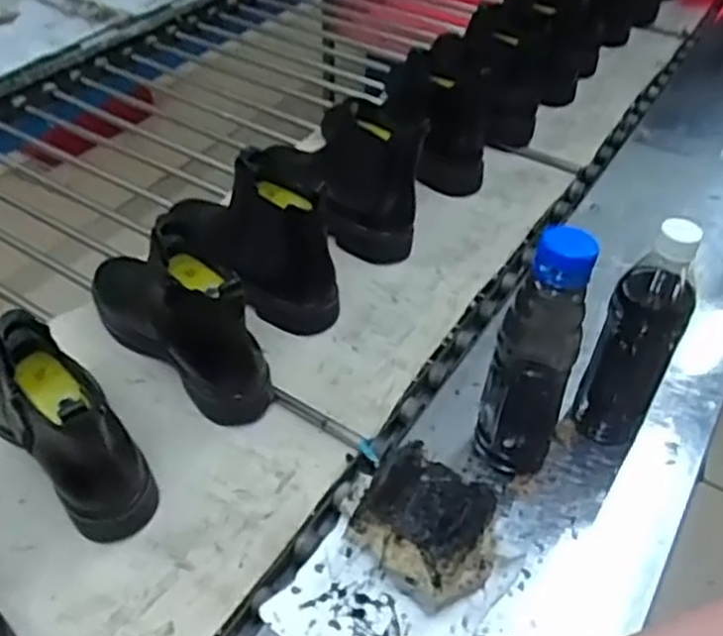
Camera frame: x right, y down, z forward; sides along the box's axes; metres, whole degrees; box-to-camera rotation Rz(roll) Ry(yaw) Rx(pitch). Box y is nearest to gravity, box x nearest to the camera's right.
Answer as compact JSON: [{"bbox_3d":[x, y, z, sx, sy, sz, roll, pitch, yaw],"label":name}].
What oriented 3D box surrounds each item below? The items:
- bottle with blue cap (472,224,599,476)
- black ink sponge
[{"bbox_3d":[0.129,0.039,0.592,0.061,0.230,0.057,11,46,10],"label":"bottle with blue cap"},{"bbox_3d":[0.049,0.150,0.555,0.094,0.086,0.077,23,49,21],"label":"black ink sponge"}]

